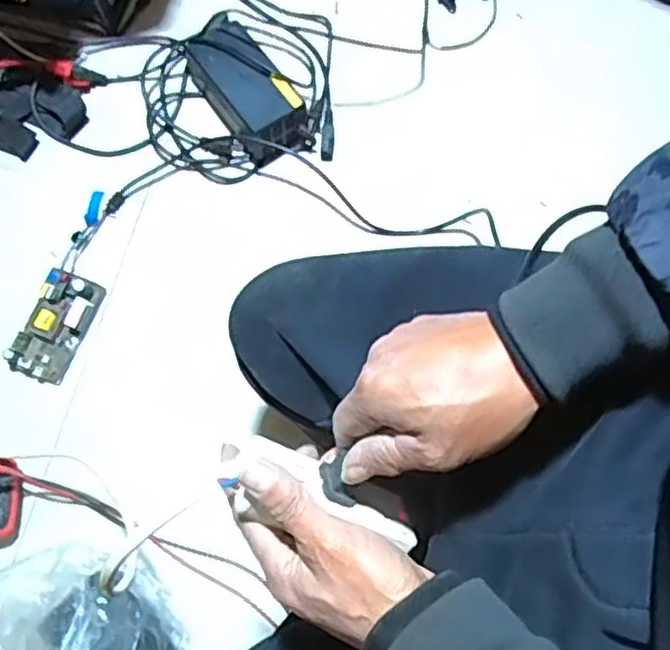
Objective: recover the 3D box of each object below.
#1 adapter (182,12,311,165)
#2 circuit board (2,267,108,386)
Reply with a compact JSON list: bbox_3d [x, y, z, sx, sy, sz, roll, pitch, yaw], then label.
[{"bbox_3d":[-0.115,-0.301,0.907,0.086,0.063,0.192,-30,77,-8],"label":"adapter"},{"bbox_3d":[-0.331,0.000,0.844,0.069,0.023,0.129,22,75,6],"label":"circuit board"}]

